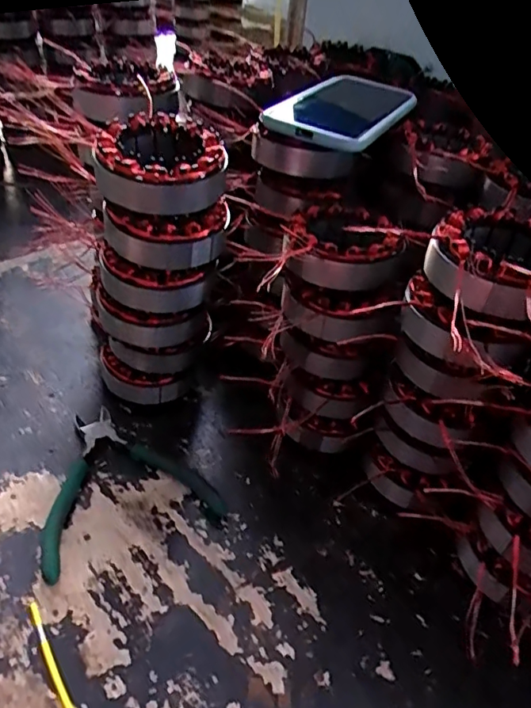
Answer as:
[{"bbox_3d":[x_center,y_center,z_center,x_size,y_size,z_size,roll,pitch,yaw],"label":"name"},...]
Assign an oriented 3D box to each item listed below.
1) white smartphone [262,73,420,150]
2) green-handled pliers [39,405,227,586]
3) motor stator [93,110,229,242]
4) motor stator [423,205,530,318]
[{"bbox_3d":[0.068,-0.203,0.438,0.088,0.014,0.166,27,45,20],"label":"white smartphone"},{"bbox_3d":[-0.118,0.094,0.415,0.132,0.009,0.132,-17,47,-25],"label":"green-handled pliers"},{"bbox_3d":[-0.075,-0.124,0.363,0.094,0.052,0.087,-2,42,-11],"label":"motor stator"},{"bbox_3d":[0.139,-0.051,0.321,0.082,0.043,0.100,14,41,7],"label":"motor stator"}]

